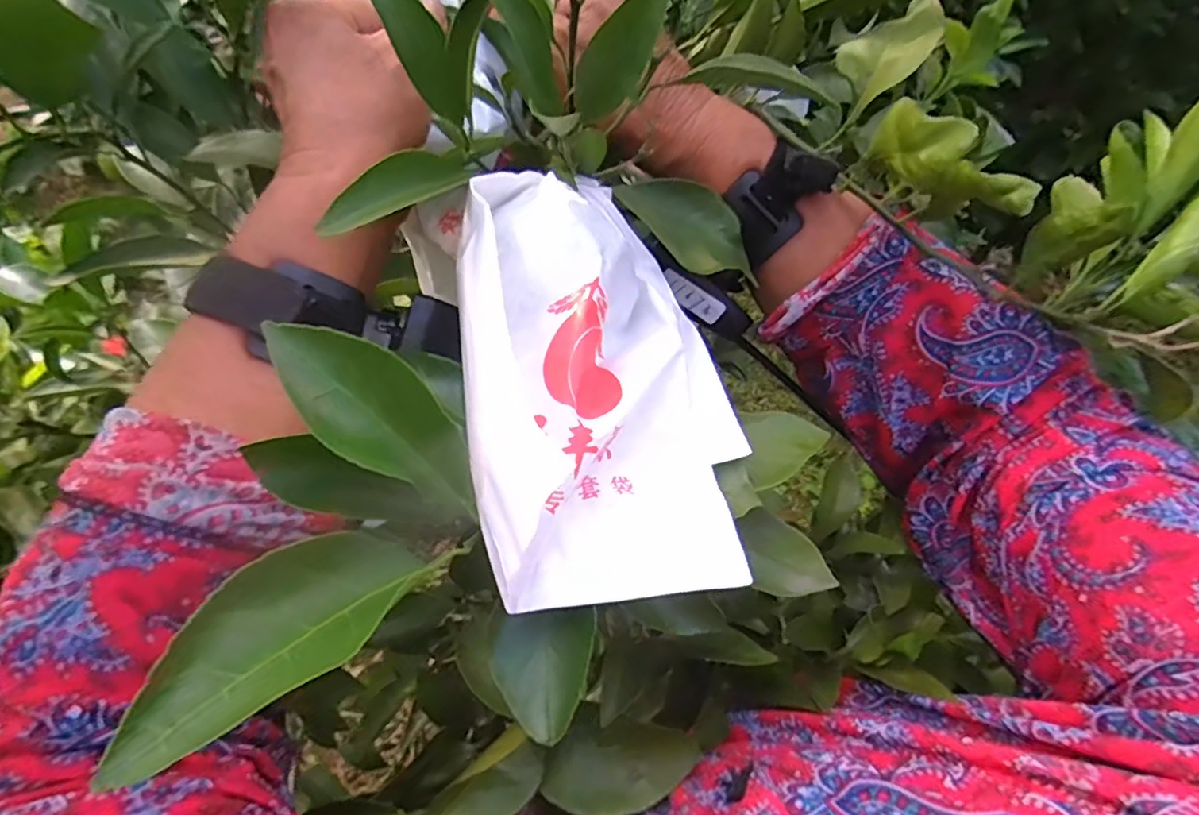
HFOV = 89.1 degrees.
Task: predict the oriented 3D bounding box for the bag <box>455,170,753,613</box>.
[{"bbox_3d":[0.003,-0.014,0.220,0.100,0.032,0.157,-3,74,-27],"label":"bag"}]

